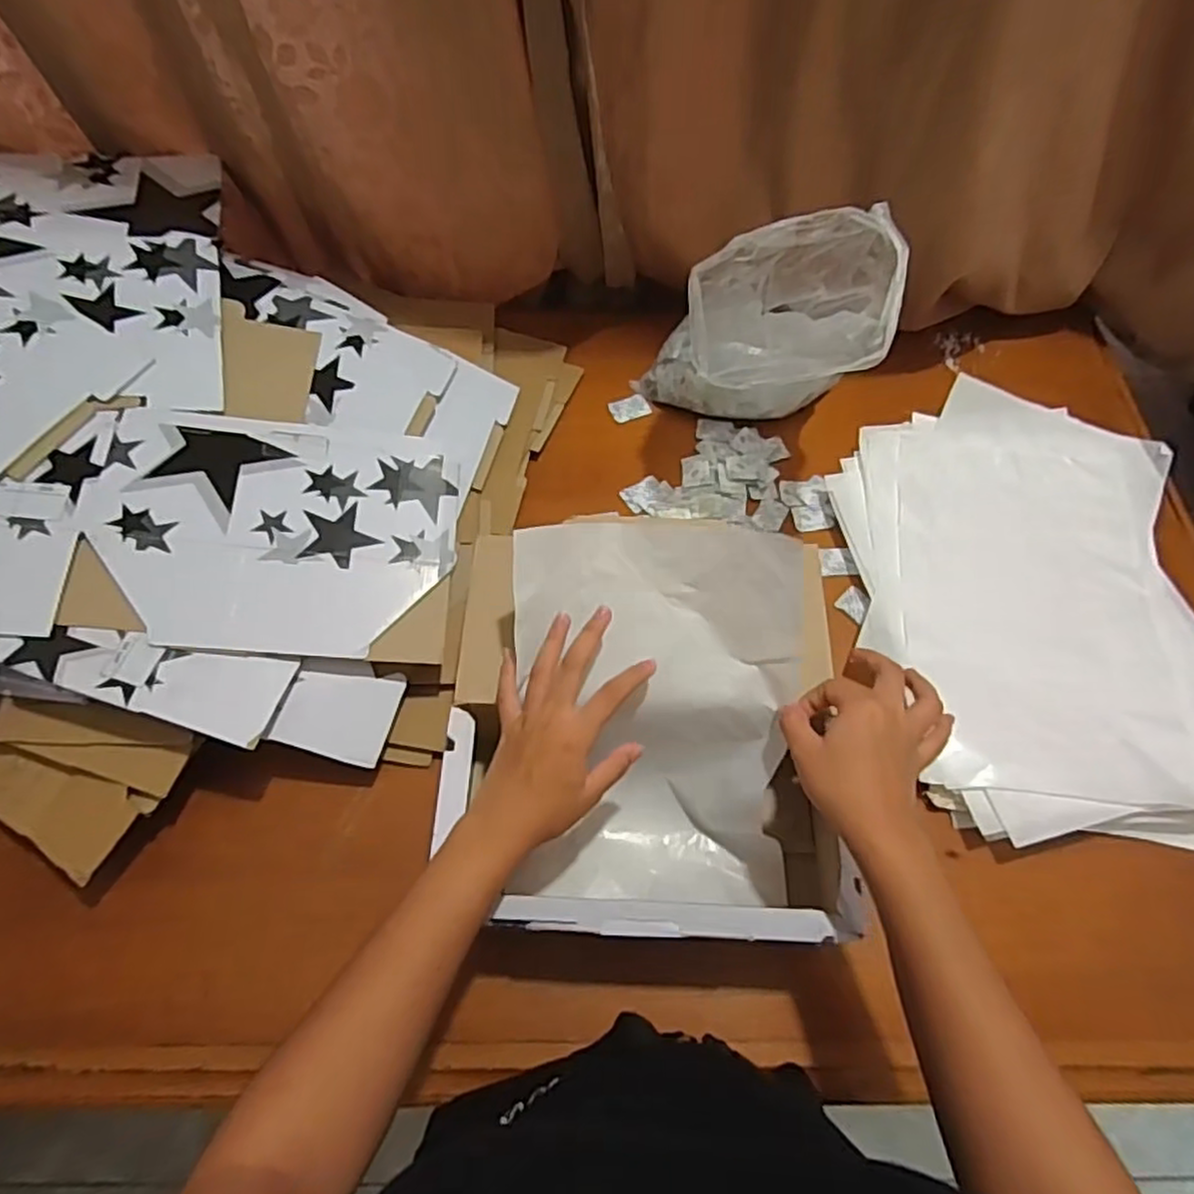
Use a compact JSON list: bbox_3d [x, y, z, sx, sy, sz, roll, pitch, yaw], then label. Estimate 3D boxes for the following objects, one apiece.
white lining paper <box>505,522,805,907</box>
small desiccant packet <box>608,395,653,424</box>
[{"bbox_3d":[0.039,0.088,0.520,0.205,0.068,0.281,1,105,5],"label":"white lining paper"},{"bbox_3d":[0.036,-0.206,0.765,0.043,0.004,0.032,-21,65,-10],"label":"small desiccant packet"}]

